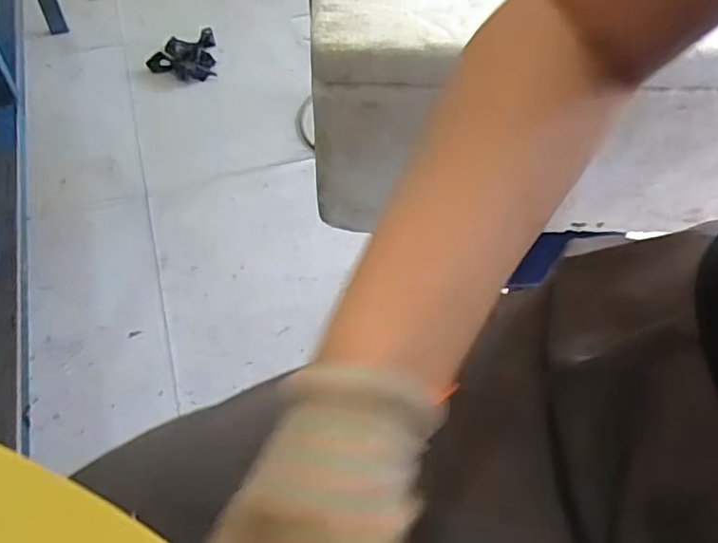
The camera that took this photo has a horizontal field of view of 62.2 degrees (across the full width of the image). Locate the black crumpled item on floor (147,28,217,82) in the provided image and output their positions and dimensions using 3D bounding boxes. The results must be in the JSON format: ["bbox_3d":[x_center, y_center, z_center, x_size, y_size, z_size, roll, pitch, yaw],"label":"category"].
[{"bbox_3d":[-0.459,-0.554,1.539,0.174,0.050,0.178,-7,53,-7],"label":"black crumpled item on floor"}]

